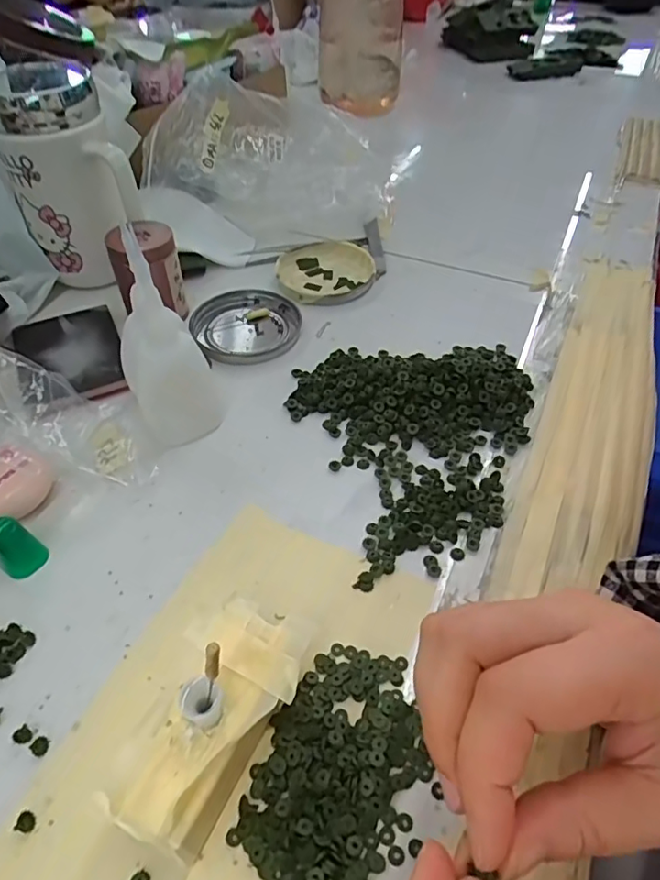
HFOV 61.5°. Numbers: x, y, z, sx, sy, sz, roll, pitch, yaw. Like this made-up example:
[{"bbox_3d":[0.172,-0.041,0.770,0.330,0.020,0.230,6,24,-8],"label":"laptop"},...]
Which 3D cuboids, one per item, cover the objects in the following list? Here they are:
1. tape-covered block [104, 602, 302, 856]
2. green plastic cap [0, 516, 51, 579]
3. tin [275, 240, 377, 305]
[{"bbox_3d":[-0.042,0.107,0.212,0.047,0.038,0.085,16,50,13],"label":"tape-covered block"},{"bbox_3d":[-0.152,0.051,0.269,0.016,0.028,0.019,35,56,27],"label":"green plastic cap"},{"bbox_3d":[-0.004,-0.139,0.457,0.078,0.014,0.081,0,48,-1],"label":"tin"}]

